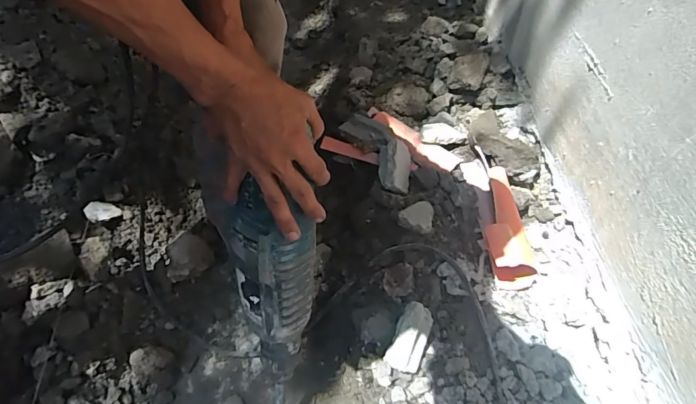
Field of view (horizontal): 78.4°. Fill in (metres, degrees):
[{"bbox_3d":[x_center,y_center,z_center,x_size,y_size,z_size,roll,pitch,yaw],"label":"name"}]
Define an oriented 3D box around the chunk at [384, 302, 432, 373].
[{"bbox_3d":[0.081,0.176,0.556,0.042,0.032,0.086,19,80,14],"label":"chunk"}]

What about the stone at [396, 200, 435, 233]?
[{"bbox_3d":[0.112,0.025,0.686,0.053,0.035,0.056,0,52,0],"label":"stone"}]

